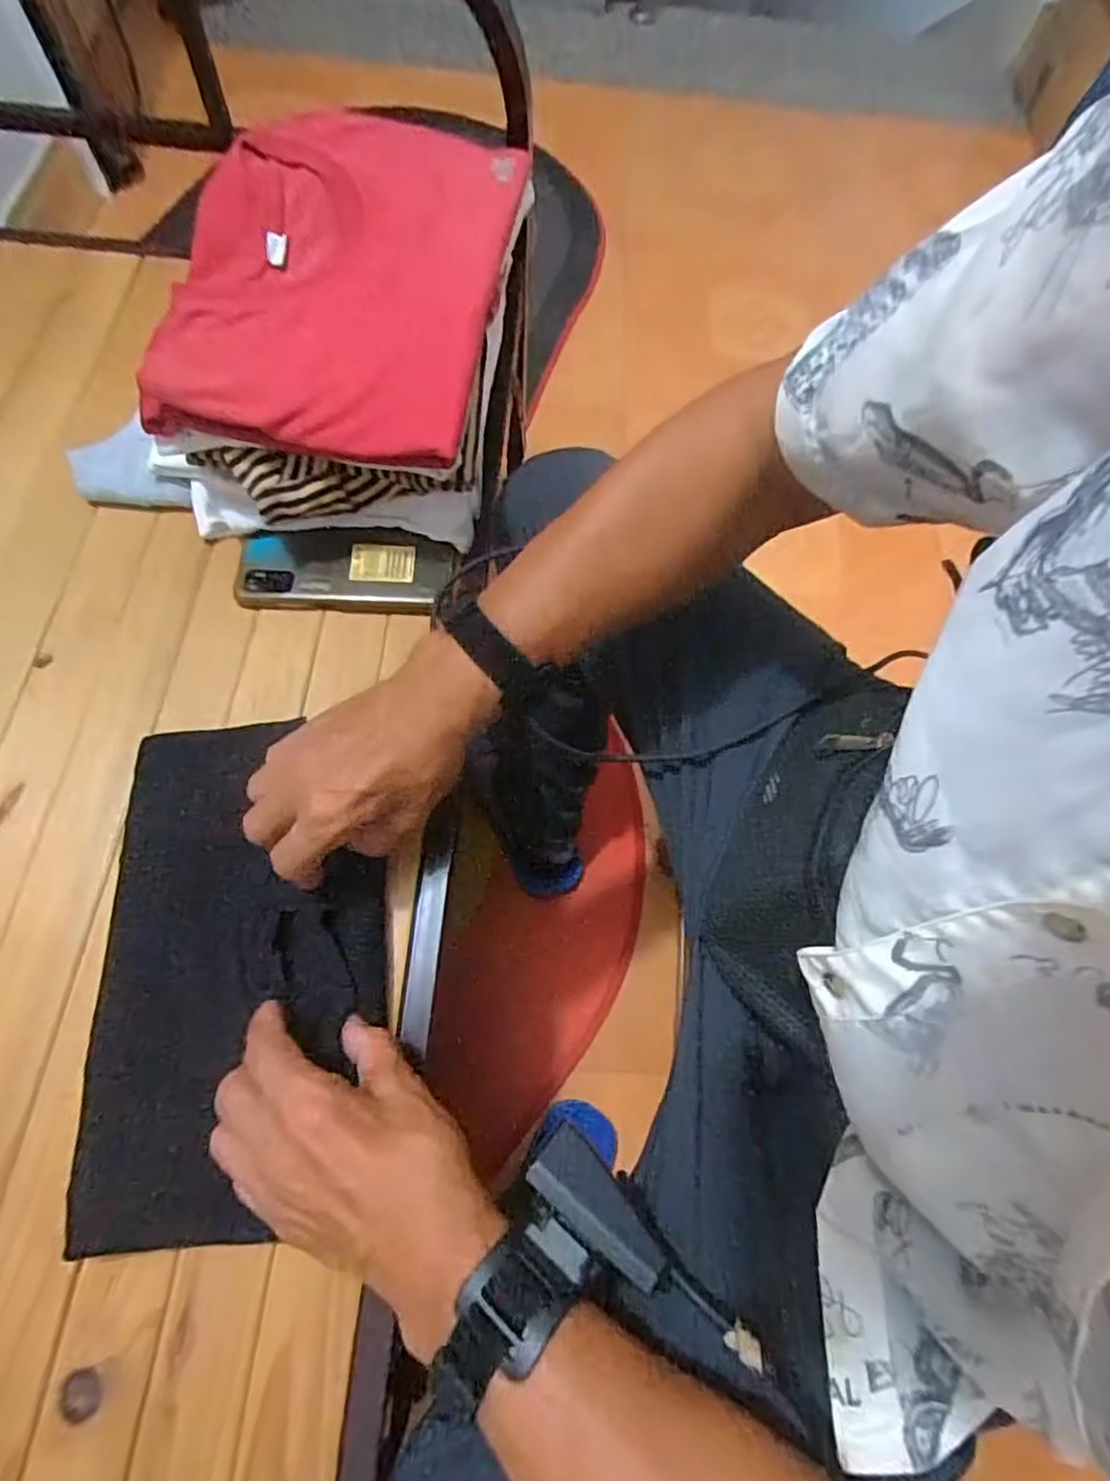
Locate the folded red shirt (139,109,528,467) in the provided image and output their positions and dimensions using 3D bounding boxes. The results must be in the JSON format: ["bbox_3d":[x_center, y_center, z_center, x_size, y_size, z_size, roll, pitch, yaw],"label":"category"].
[{"bbox_3d":[-0.151,-0.342,0.477,0.211,0.034,0.309,8,72,1],"label":"folded red shirt"}]

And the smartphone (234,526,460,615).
[{"bbox_3d":[-0.160,-0.133,0.514,0.160,0.015,0.069,-1,72,-2],"label":"smartphone"}]

